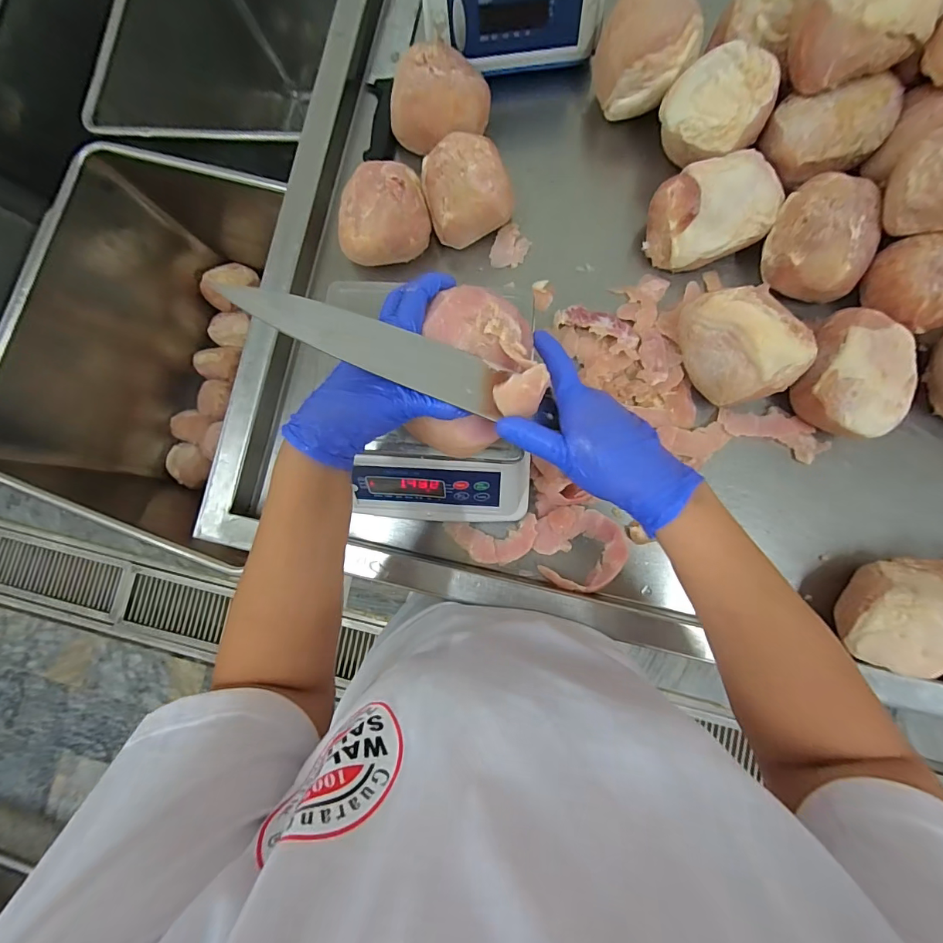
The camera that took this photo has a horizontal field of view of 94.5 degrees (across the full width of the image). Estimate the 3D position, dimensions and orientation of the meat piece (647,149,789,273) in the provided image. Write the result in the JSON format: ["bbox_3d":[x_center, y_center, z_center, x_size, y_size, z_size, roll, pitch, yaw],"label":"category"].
[{"bbox_3d":[0.298,-0.317,0.531,0.155,0.065,0.100,-19,83,3],"label":"meat piece"}]

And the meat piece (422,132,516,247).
[{"bbox_3d":[-0.004,-0.360,0.554,0.110,0.066,0.104,-12,83,3],"label":"meat piece"}]

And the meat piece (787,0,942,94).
[{"bbox_3d":[0.421,-0.488,0.470,0.131,0.086,0.109,-10,83,4],"label":"meat piece"}]

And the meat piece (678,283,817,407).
[{"bbox_3d":[0.305,-0.146,0.491,0.101,0.089,0.130,-23,83,2],"label":"meat piece"}]

